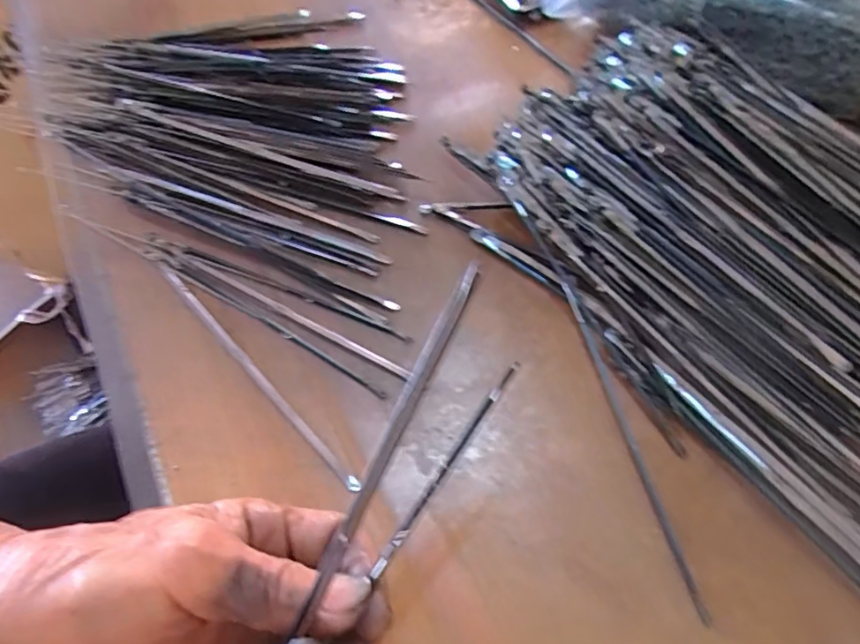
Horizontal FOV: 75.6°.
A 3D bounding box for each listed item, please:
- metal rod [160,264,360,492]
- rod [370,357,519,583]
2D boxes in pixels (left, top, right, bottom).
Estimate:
[{"bbox_3d":[-0.094,0.023,0.289,0.006,0.004,0.173,-40,68,-18],"label":"metal rod"},{"bbox_3d":[0.006,0.051,0.192,0.004,0.004,0.086,33,86,18],"label":"rod"}]

